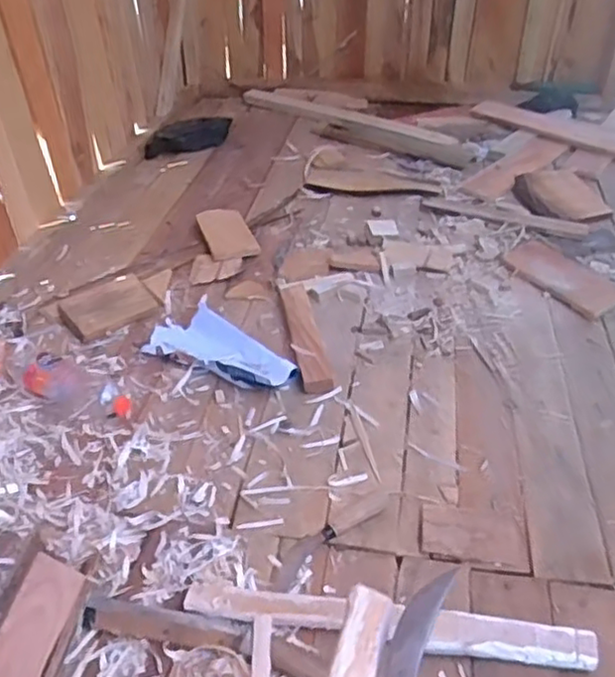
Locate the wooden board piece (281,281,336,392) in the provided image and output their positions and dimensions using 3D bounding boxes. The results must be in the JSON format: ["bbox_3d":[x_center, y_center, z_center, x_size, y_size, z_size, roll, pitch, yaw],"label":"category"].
[{"bbox_3d":[-0.004,-0.015,1.174,0.052,0.026,0.301,-6,39,-8],"label":"wooden board piece"}]

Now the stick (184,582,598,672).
[{"bbox_3d":[0.086,0.315,0.748,0.444,0.021,0.047,5,38,5],"label":"stick"}]

